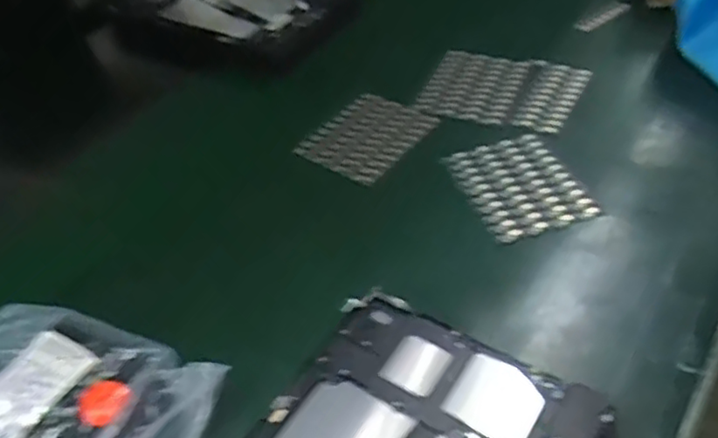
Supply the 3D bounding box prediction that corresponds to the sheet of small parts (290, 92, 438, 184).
[{"bbox_3d":[0.008,-0.070,0.529,0.076,0.013,0.099,28,50,27],"label":"sheet of small parts"}]

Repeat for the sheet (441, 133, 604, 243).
[{"bbox_3d":[0.116,-0.027,0.477,0.078,0.009,0.097,-13,44,-13],"label":"sheet"}]

